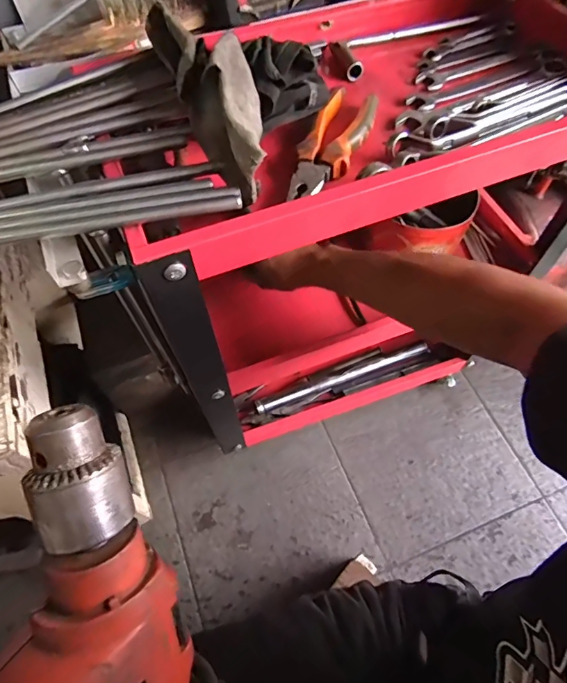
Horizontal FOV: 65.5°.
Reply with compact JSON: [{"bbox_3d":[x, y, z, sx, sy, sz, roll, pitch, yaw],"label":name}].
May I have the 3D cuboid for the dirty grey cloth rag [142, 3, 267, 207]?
[{"bbox_3d":[-0.050,-0.188,0.350,0.056,0.074,0.205,-22,62,-12],"label":"dirty grey cloth rag"}]

